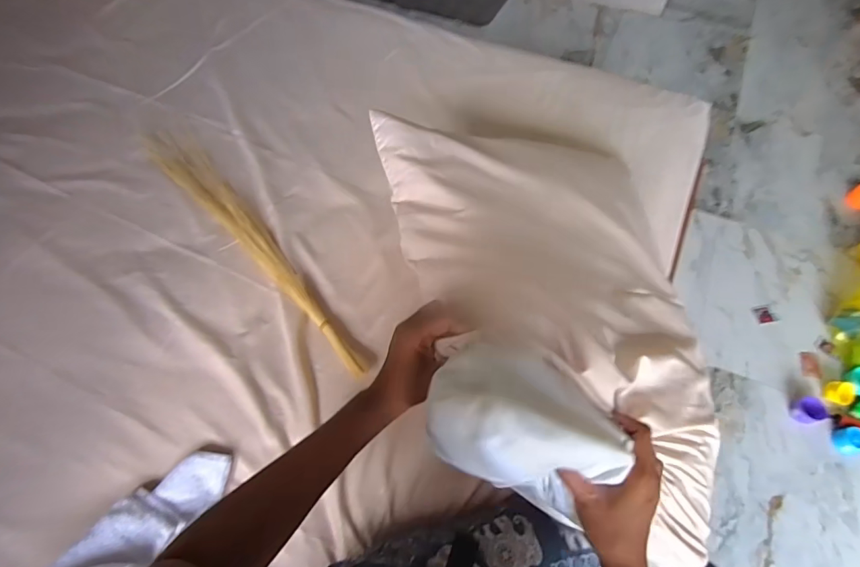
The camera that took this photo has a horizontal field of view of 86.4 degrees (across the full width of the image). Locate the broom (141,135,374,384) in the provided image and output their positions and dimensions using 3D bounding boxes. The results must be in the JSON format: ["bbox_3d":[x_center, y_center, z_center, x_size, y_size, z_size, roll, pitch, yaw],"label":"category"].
[{"bbox_3d":[-0.310,-0.096,0.767,0.064,0.030,0.649,-40,68,-20],"label":"broom"}]

